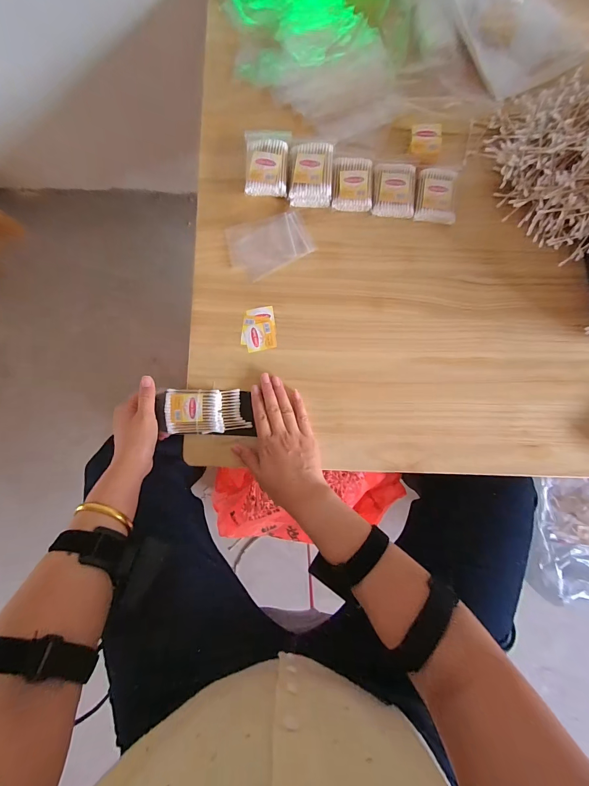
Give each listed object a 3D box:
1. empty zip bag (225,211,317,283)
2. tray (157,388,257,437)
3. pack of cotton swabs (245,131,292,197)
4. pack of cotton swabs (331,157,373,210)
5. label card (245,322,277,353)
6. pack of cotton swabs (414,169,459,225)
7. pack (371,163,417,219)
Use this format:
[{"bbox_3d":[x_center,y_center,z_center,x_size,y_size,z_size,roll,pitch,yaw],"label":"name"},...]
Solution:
[{"bbox_3d":[-0.035,-0.215,0.466,0.120,0.004,0.081,-15,85,-1],"label":"empty zip bag"},{"bbox_3d":[-0.123,0.026,0.446,0.131,0.018,0.063,5,87,-5],"label":"tray"},{"bbox_3d":[-0.039,-0.328,0.454,0.060,0.020,0.098,3,85,0],"label":"pack of cotton swabs"},{"bbox_3d":[0.084,-0.301,0.460,0.055,0.009,0.073,3,85,0],"label":"pack of cotton swabs"},{"bbox_3d":[-0.048,-0.082,0.461,0.043,0.004,0.040,-9,85,-1],"label":"label card"},{"bbox_3d":[0.204,-0.280,0.456,0.054,0.012,0.076,7,85,1],"label":"pack of cotton swabs"},{"bbox_3d":[0.144,-0.294,0.460,0.058,0.011,0.080,5,85,1],"label":"pack"}]

